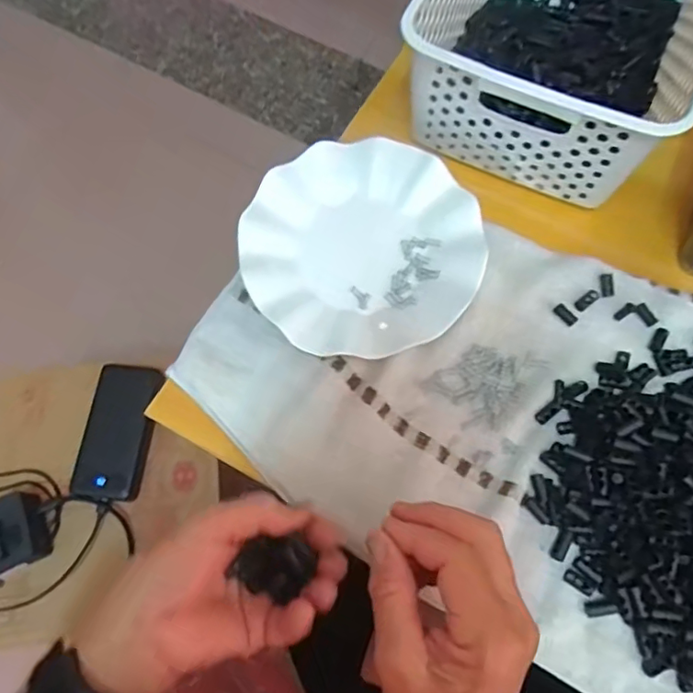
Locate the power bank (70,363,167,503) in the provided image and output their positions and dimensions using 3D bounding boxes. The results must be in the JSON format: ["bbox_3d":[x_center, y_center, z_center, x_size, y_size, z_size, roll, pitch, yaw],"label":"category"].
[{"bbox_3d":[-0.267,0.099,0.664,0.076,0.020,0.155,6,70,3],"label":"power bank"}]

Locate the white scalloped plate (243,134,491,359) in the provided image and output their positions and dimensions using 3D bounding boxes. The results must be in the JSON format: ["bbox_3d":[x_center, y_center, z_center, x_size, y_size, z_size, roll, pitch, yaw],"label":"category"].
[{"bbox_3d":[0.013,-0.080,0.443,0.178,0.024,0.177,0,70,1],"label":"white scalloped plate"}]

